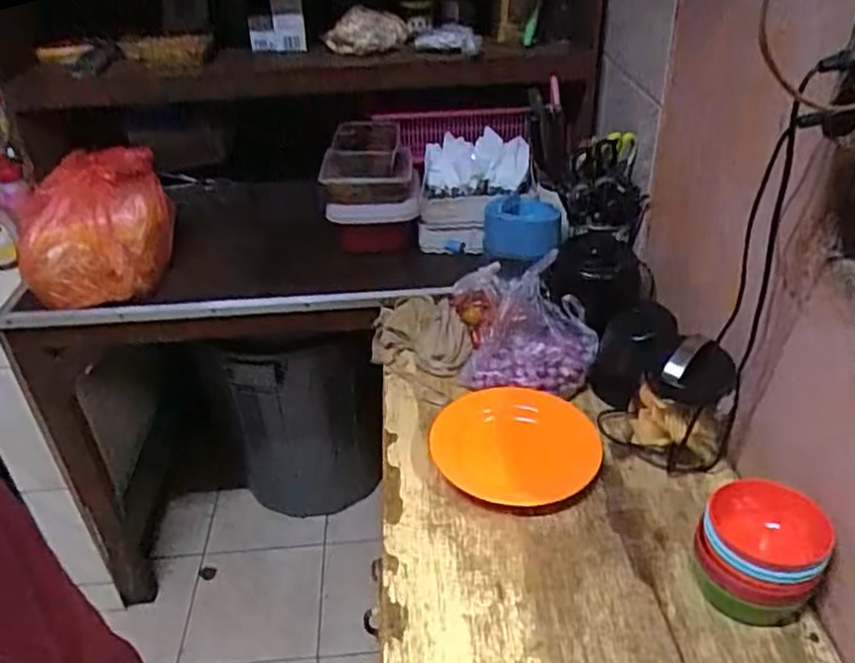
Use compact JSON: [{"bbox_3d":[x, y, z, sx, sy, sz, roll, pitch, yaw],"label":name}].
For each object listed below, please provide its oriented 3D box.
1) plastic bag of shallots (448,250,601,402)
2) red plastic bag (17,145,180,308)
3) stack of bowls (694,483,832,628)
[{"bbox_3d":[0.140,-0.020,1.018,0.189,0.116,0.188,-1,35,3],"label":"plastic bag of shallots"},{"bbox_3d":[-0.563,-0.186,1.191,0.241,0.184,0.264,-17,37,-19],"label":"red plastic bag"},{"bbox_3d":[0.331,0.226,0.707,0.110,0.110,0.099,24,43,34],"label":"stack of bowls"}]

